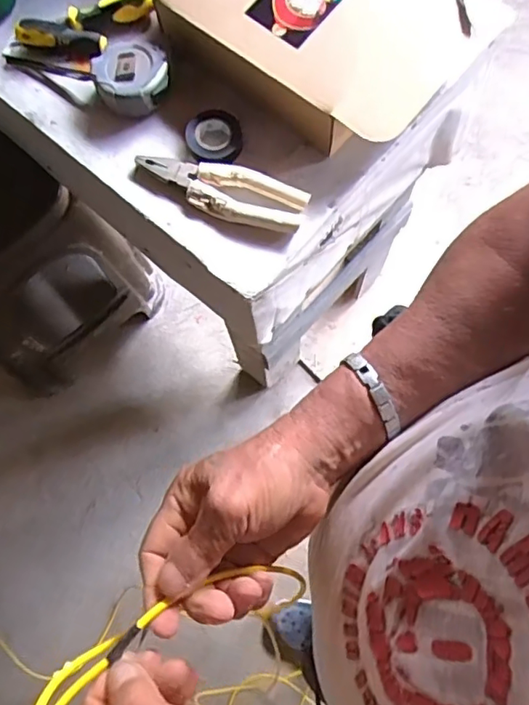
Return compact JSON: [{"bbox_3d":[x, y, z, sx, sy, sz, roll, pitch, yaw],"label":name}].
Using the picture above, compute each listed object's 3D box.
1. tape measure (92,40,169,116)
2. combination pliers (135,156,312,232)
[{"bbox_3d":[-0.157,-0.327,0.675,0.084,0.045,0.080,0,75,1],"label":"tape measure"},{"bbox_3d":[-0.052,-0.185,0.640,0.198,0.024,0.060,17,76,6],"label":"combination pliers"}]

